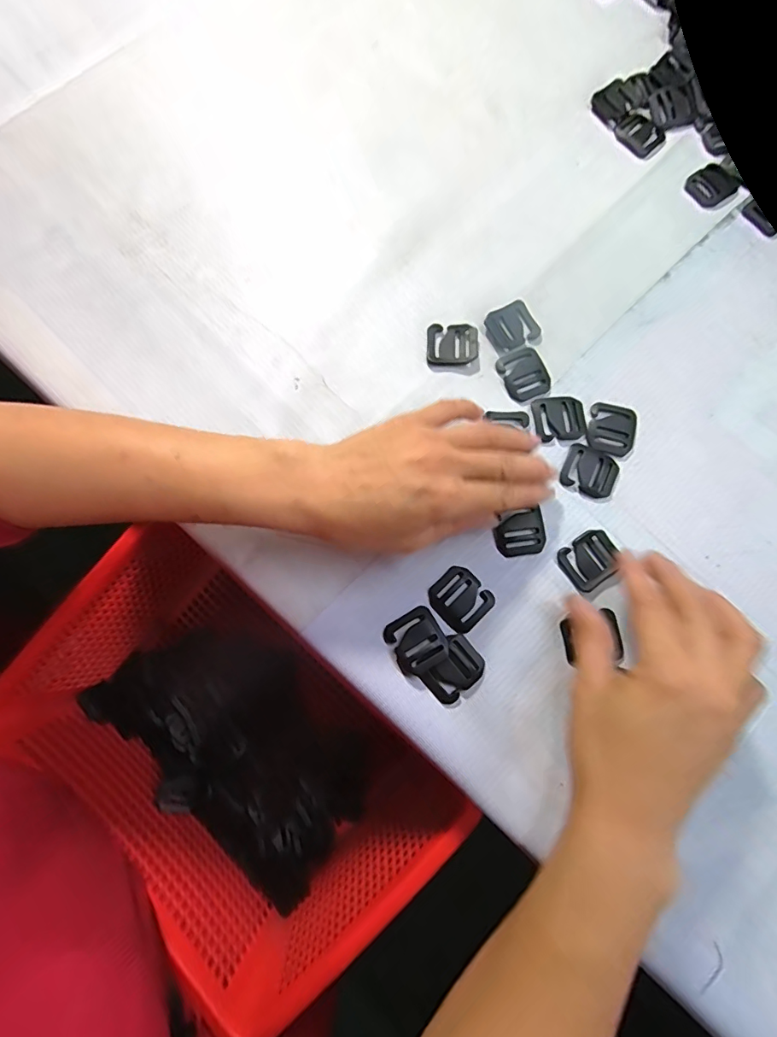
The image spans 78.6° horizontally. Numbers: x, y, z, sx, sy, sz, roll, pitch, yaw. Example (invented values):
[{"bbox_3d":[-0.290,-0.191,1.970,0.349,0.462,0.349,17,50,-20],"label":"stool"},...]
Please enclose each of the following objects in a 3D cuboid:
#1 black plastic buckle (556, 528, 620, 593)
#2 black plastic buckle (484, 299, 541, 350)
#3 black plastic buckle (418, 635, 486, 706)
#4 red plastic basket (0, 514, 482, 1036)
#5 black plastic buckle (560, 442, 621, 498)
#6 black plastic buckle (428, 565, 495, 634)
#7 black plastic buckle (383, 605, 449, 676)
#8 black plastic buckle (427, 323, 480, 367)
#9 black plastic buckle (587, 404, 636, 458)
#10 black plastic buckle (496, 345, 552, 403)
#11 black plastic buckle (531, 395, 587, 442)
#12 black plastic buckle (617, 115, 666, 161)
[{"bbox_3d":[0.127,0.026,0.299,0.035,0.006,0.030,-33,80,-8],"label":"black plastic buckle"},{"bbox_3d":[0.087,-0.136,0.333,0.035,0.004,0.031,-28,80,-7],"label":"black plastic buckle"},{"bbox_3d":[0.038,0.090,0.281,0.036,0.006,0.029,-39,81,-9],"label":"black plastic buckle"},{"bbox_3d":[-0.126,0.179,0.363,0.299,0.111,0.239,43,79,4],"label":"red plastic basket"},{"bbox_3d":[0.133,-0.031,0.312,0.036,0.004,0.029,24,78,4],"label":"black plastic buckle"},{"bbox_3d":[0.044,0.049,0.291,0.032,0.004,0.035,-43,82,-10],"label":"black plastic buckle"},{"bbox_3d":[0.017,0.073,0.283,0.032,0.008,0.033,-31,80,-8],"label":"black plastic buckle"},{"bbox_3d":[0.045,-0.121,0.329,0.035,0.004,0.030,1,77,-1],"label":"black plastic buckle"},{"bbox_3d":[0.150,-0.059,0.319,0.032,0.005,0.035,8,77,0],"label":"black plastic buckle"},{"bbox_3d":[0.094,-0.100,0.326,0.031,0.004,0.037,-23,79,-6],"label":"black plastic buckle"},{"bbox_3d":[0.116,-0.068,0.319,0.035,0.004,0.029,-5,78,-2],"label":"black plastic buckle"},{"bbox_3d":[0.200,-0.304,0.375,0.029,0.005,0.036,-42,82,-10],"label":"black plastic buckle"}]

